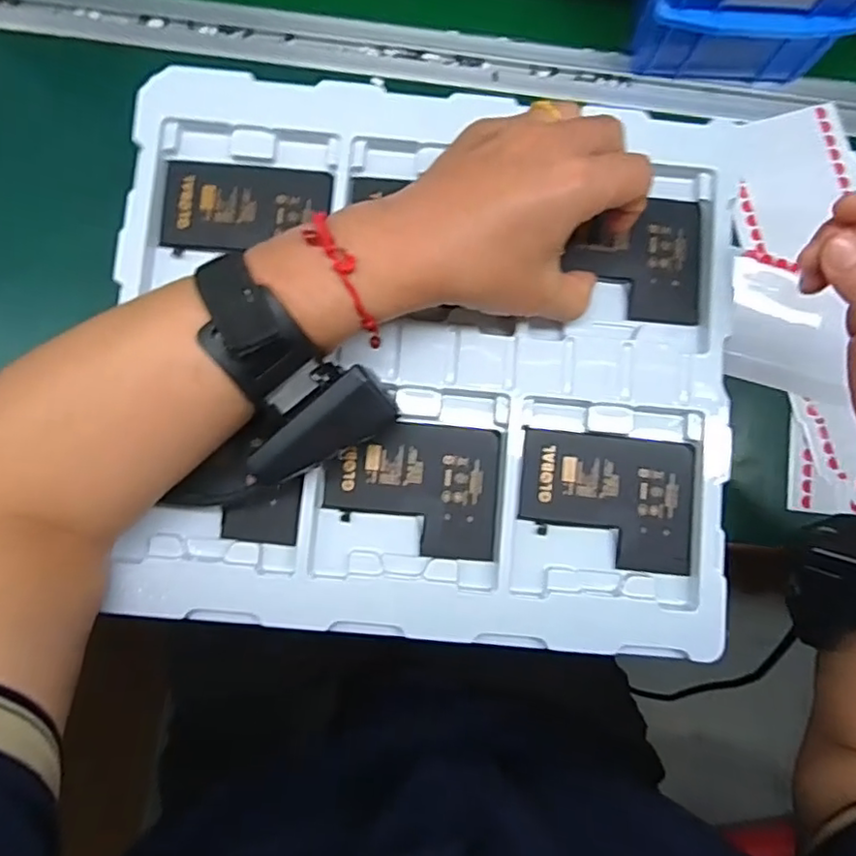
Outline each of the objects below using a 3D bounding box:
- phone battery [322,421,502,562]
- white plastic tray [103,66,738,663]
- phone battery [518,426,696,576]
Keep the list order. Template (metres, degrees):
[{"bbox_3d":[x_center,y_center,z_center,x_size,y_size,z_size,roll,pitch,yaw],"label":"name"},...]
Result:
[{"bbox_3d":[-0.008,0.031,0.324,0.088,0.004,0.066,5,82,-2],"label":"phone battery"},{"bbox_3d":[0.000,-0.037,0.327,0.310,0.019,0.282,4,82,-2],"label":"white plastic tray"},{"bbox_3d":[0.093,0.037,0.327,0.089,0.004,0.067,7,82,-1],"label":"phone battery"}]

